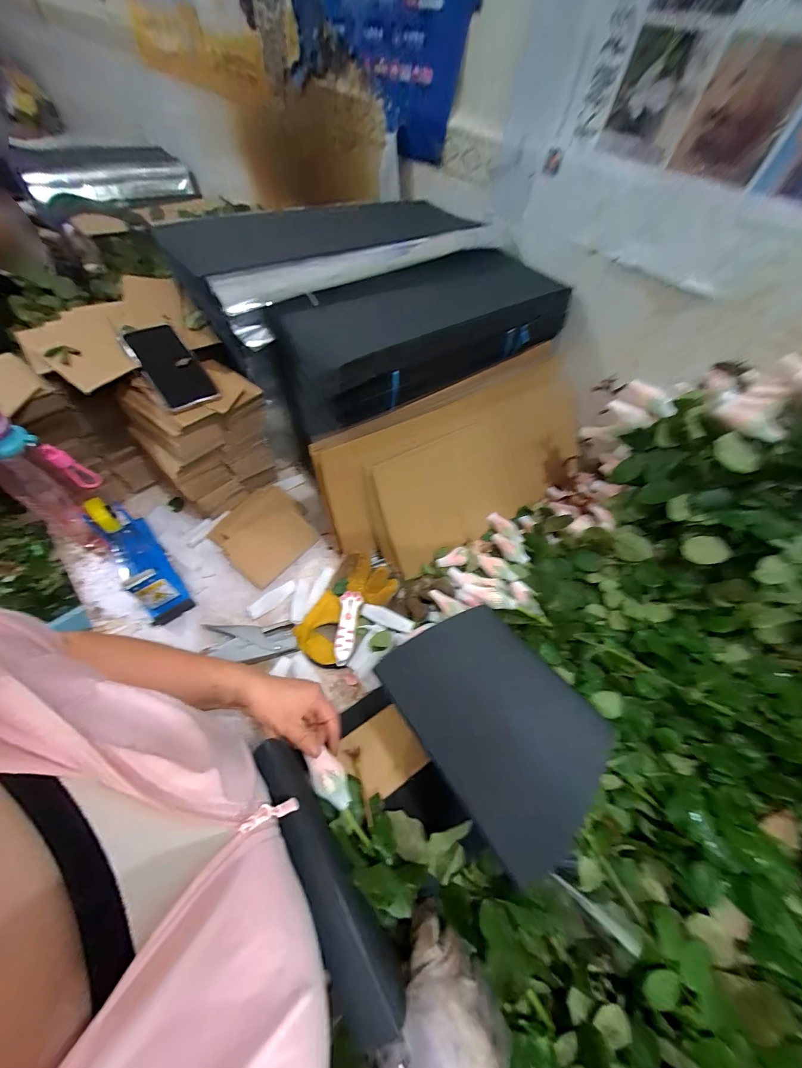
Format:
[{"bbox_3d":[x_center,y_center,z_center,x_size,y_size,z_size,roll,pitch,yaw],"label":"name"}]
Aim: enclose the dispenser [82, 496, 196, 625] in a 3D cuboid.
[{"bbox_3d":[-0.424,0.037,0.543,0.067,0.136,0.195,-36,67,-24],"label":"dispenser"}]

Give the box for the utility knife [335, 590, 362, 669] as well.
[{"bbox_3d":[-0.086,0.149,0.557,0.035,0.020,0.116,4,57,-2],"label":"utility knife"}]

